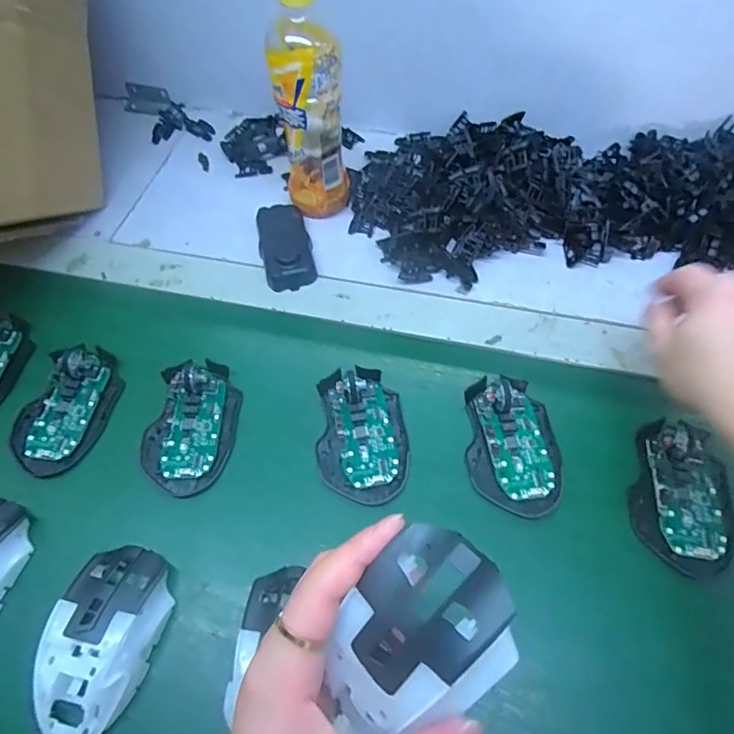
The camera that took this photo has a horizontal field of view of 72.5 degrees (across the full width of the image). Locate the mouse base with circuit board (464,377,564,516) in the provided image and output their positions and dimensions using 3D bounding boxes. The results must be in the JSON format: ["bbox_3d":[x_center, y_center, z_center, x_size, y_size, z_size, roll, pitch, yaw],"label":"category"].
[{"bbox_3d":[0.121,0.058,0.407,0.072,0.022,0.114,2,60,4],"label":"mouse base with circuit board"}]

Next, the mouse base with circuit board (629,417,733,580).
[{"bbox_3d":[0.244,0.098,0.385,0.070,0.019,0.113,12,61,9],"label":"mouse base with circuit board"}]

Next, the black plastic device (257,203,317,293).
[{"bbox_3d":[-0.086,-0.127,0.524,0.053,0.019,0.103,-16,61,-7],"label":"black plastic device"}]

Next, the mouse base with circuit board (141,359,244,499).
[{"bbox_3d":[-0.149,0.046,0.423,0.072,0.018,0.115,6,60,6],"label":"mouse base with circuit board"}]

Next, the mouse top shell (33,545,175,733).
[{"bbox_3d":[-0.176,0.183,0.335,0.063,0.036,0.117,6,60,6],"label":"mouse top shell"}]

